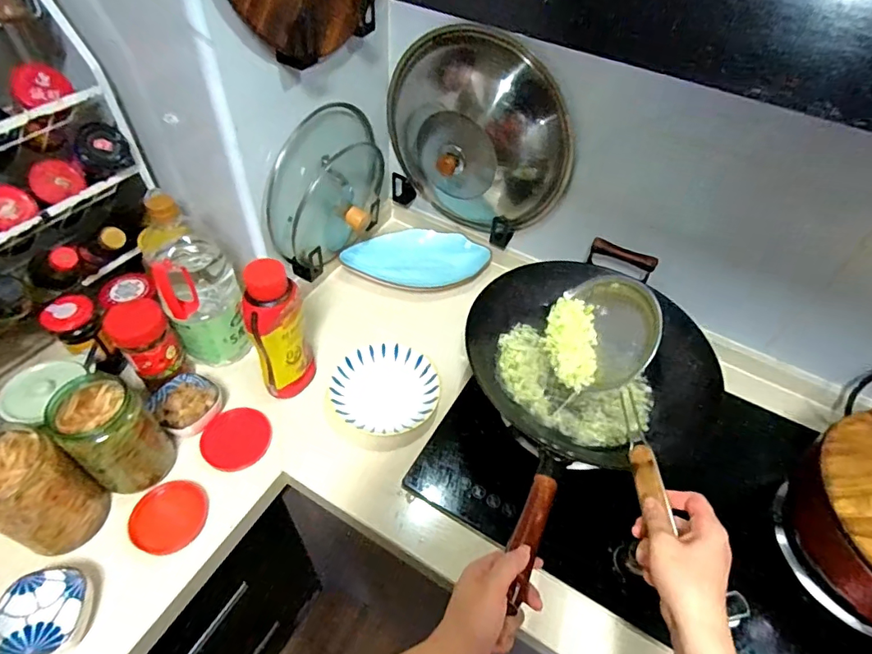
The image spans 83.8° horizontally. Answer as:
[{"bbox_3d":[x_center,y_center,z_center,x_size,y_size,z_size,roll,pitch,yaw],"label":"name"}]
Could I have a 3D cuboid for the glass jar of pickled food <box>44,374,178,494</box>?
[{"bbox_3d":[-0.415,0.142,0.638,0.101,0.161,0.092,2,49,-3],"label":"glass jar of pickled food"}]

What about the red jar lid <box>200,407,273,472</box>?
[{"bbox_3d":[-0.297,0.164,0.724,0.090,0.009,0.097,2,49,-3],"label":"red jar lid"}]

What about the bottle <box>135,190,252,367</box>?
[{"bbox_3d":[-0.356,-0.066,0.723,0.108,0.271,0.101,-24,55,-23],"label":"bottle"}]

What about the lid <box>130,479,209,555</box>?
[{"bbox_3d":[-0.355,0.251,0.648,0.090,0.009,0.091,2,49,-3],"label":"lid"}]

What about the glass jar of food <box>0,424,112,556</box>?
[{"bbox_3d":[-0.481,0.199,0.582,0.099,0.158,0.093,2,49,-3],"label":"glass jar of food"}]

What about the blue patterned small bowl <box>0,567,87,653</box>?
[{"bbox_3d":[-0.447,0.326,0.556,0.081,0.036,0.086,2,49,-3],"label":"blue patterned small bowl"}]

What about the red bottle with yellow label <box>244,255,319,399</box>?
[{"bbox_3d":[-0.226,0.009,0.707,0.079,0.231,0.068,-12,52,-14],"label":"red bottle with yellow label"}]

